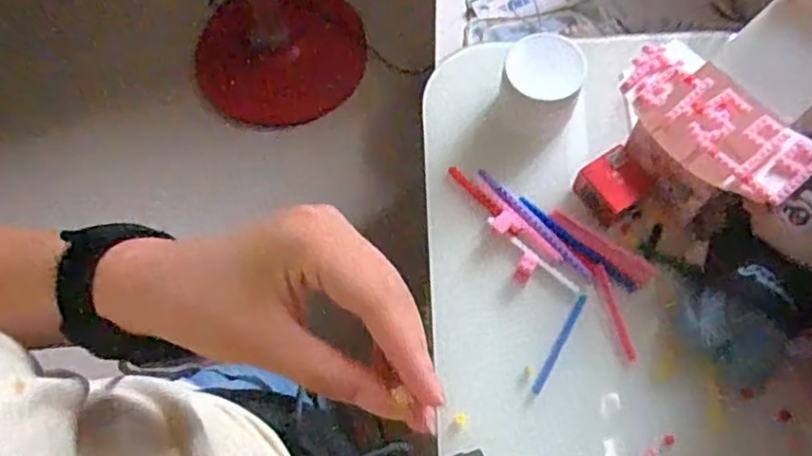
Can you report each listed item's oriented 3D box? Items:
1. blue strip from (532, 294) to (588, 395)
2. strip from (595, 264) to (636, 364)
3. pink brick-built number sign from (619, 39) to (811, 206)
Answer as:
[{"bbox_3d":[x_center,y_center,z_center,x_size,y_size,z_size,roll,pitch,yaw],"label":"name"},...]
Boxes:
[{"bbox_3d":[0.140,0.106,0.606,0.008,0.004,0.101,27,76,17],"label":"blue strip"},{"bbox_3d":[0.192,0.078,0.607,0.009,0.004,0.091,-16,71,6],"label":"strip"},{"bbox_3d":[0.264,-0.090,0.572,0.081,0.015,0.170,-41,70,0],"label":"pink brick-built number sign"}]

